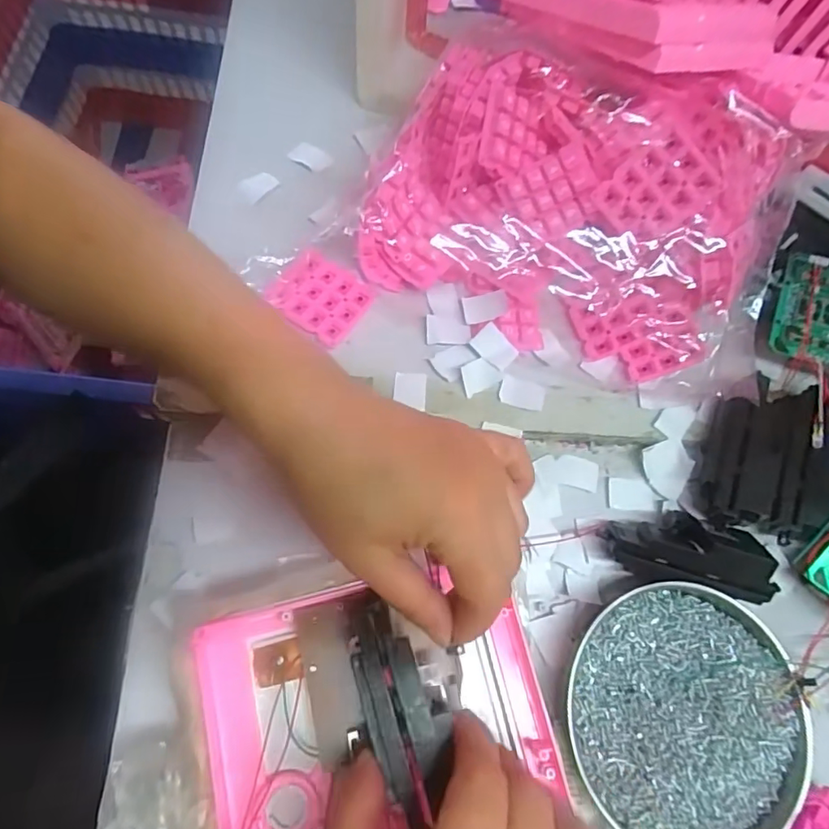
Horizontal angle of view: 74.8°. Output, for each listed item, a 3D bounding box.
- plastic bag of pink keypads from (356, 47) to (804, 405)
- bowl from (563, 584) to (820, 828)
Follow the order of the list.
[{"bbox_3d":[0.109,-0.136,0.359,0.246,0.082,0.182,17,71,1],"label":"plastic bag of pink keypads"},{"bbox_3d":[0.153,0.169,0.306,0.131,0.023,0.131,1,71,-4],"label":"bowl"}]

